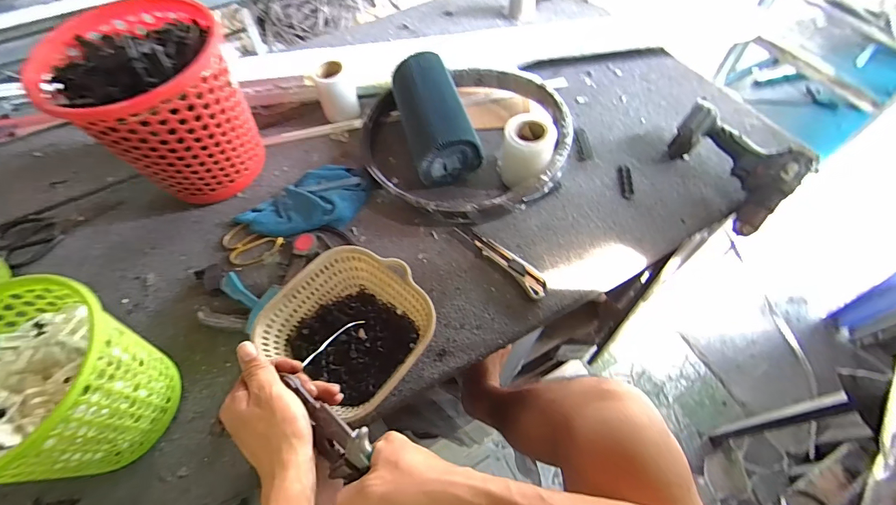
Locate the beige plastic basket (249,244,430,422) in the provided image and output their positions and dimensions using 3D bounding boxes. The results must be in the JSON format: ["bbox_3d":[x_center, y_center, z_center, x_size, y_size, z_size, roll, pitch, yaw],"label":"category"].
[{"bbox_3d":[-0.122,0.103,0.536,0.191,0.088,0.190,35,66,22],"label":"beige plastic basket"}]

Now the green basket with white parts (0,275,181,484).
[{"bbox_3d":[-0.432,0.163,0.458,0.202,0.196,0.194,2,59,3],"label":"green basket with white parts"}]

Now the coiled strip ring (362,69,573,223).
[{"bbox_3d":[0.035,-0.200,0.727,0.361,0.067,0.333,-2,58,2],"label":"coiled strip ring"}]

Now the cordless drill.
[{"bbox_3d":[0.457,-0.144,0.655,0.132,0.082,0.195,-37,63,-18],"label":"cordless drill"}]

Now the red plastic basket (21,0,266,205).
[{"bbox_3d":[-0.438,-0.219,0.651,0.233,0.251,0.246,-26,62,-13],"label":"red plastic basket"}]

